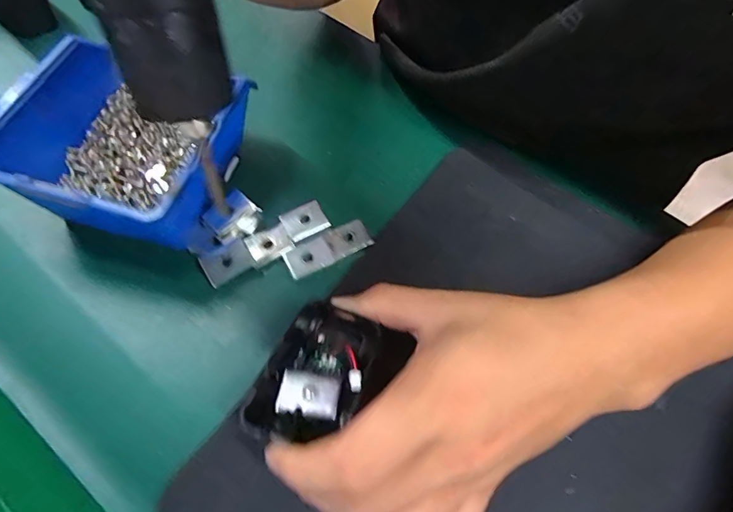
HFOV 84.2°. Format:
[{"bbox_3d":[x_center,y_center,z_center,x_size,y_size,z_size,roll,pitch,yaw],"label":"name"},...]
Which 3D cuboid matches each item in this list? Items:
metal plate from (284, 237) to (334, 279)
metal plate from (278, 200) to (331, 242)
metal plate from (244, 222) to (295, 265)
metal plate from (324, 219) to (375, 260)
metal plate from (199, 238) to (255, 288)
[{"bbox_3d":[-0.035,0.000,0.247,0.027,0.004,0.019,-25,67,-16],"label":"metal plate"},{"bbox_3d":[-0.039,-0.024,0.258,0.027,0.004,0.022,-26,68,-17],"label":"metal plate"},{"bbox_3d":[-0.060,-0.008,0.251,0.026,0.004,0.020,-27,68,-17],"label":"metal plate"},{"bbox_3d":[-0.011,-0.010,0.256,0.026,0.005,0.019,-23,67,-15],"label":"metal plate"},{"bbox_3d":[-0.083,0.003,0.240,0.026,0.004,0.020,-32,77,-9],"label":"metal plate"}]

